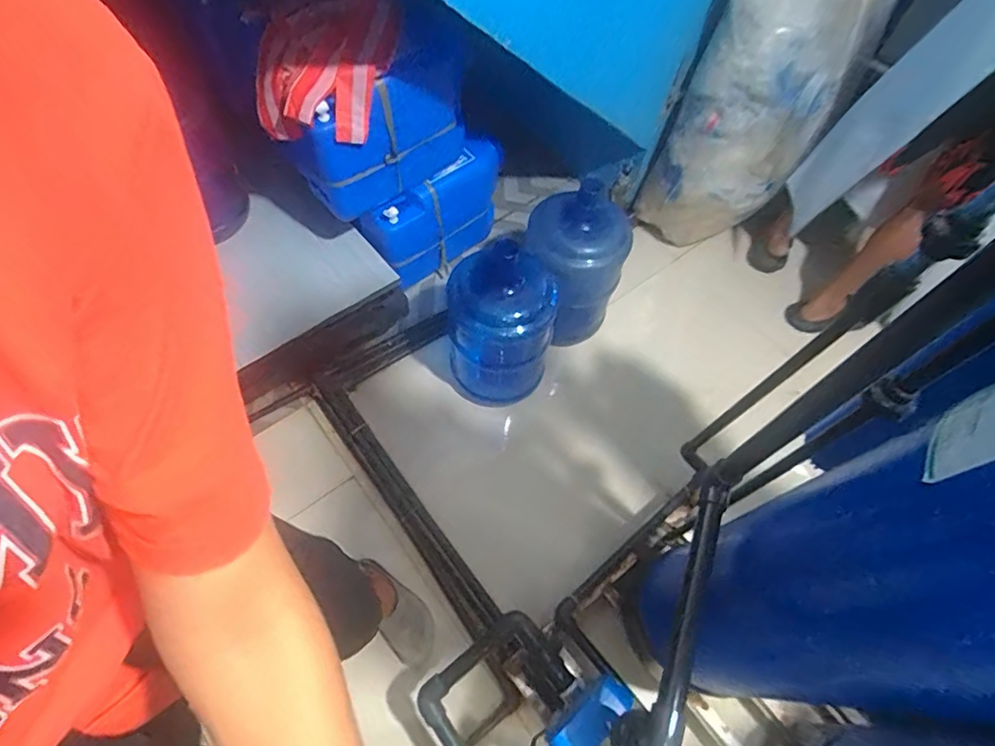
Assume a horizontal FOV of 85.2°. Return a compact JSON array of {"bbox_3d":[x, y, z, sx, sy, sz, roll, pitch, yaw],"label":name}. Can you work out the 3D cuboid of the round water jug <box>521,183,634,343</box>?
[{"bbox_3d":[0.162,-0.248,1.368,0.242,0.386,0.273,-24,65,-16],"label":"round water jug"}]

